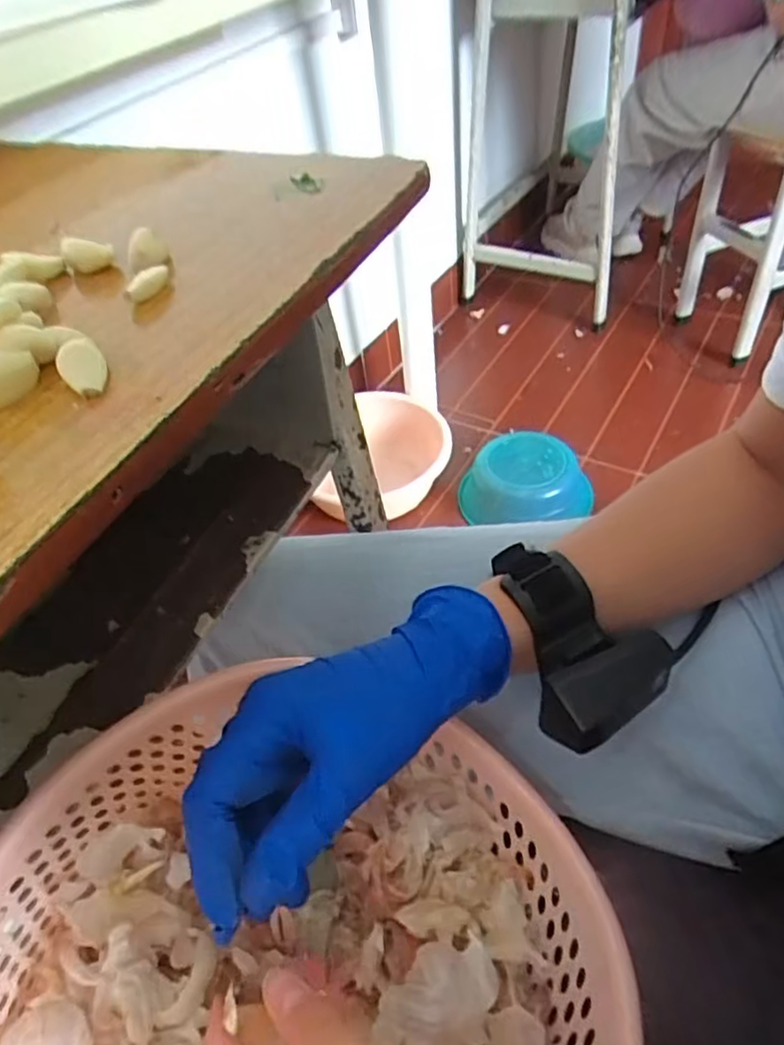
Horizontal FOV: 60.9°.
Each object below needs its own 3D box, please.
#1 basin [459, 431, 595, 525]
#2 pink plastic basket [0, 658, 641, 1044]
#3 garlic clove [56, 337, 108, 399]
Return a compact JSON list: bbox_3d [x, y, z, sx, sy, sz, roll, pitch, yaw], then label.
[{"bbox_3d":[0.224,-0.066,1.170,0.200,0.119,0.172,-14,47,-4],"label":"basin"},{"bbox_3d":[-0.047,0.206,0.293,0.273,0.110,0.273,-19,55,-34],"label":"pink plastic basket"},{"bbox_3d":[-0.109,-0.055,0.235,0.016,0.008,0.025,-28,49,-16],"label":"garlic clove"}]

